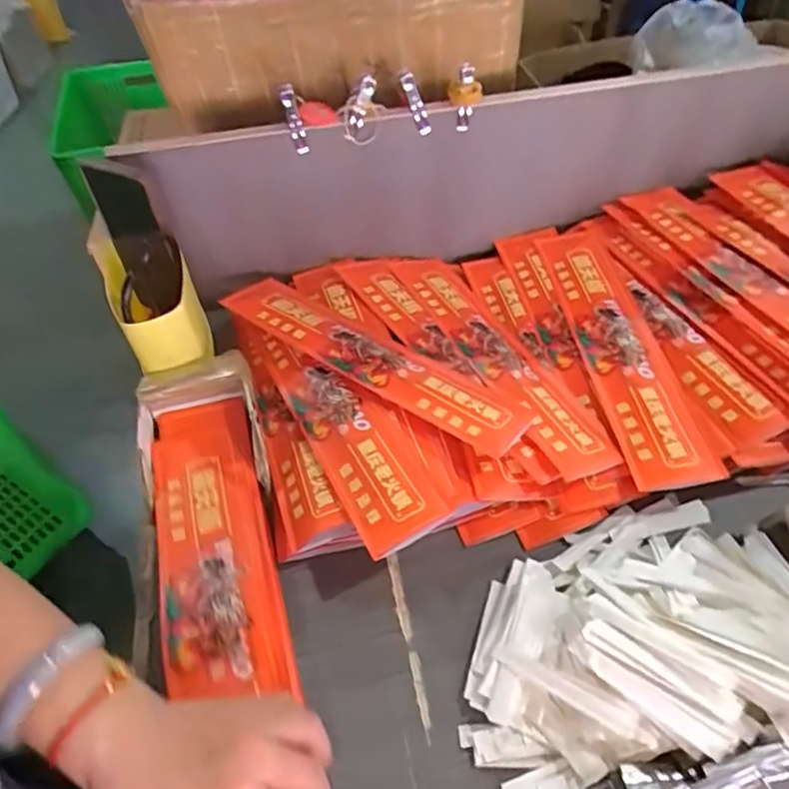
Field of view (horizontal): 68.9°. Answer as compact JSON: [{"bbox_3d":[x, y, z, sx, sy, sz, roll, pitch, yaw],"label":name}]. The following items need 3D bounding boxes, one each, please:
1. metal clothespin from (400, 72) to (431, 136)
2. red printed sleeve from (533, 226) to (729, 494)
[{"bbox_3d":[0.021,-0.285,0.565,0.016,0.069,0.014,-36,54,1],"label":"metal clothespin"},{"bbox_3d":[0.218,-0.061,0.574,0.070,0.012,0.341,-7,50,-2],"label":"red printed sleeve"}]

